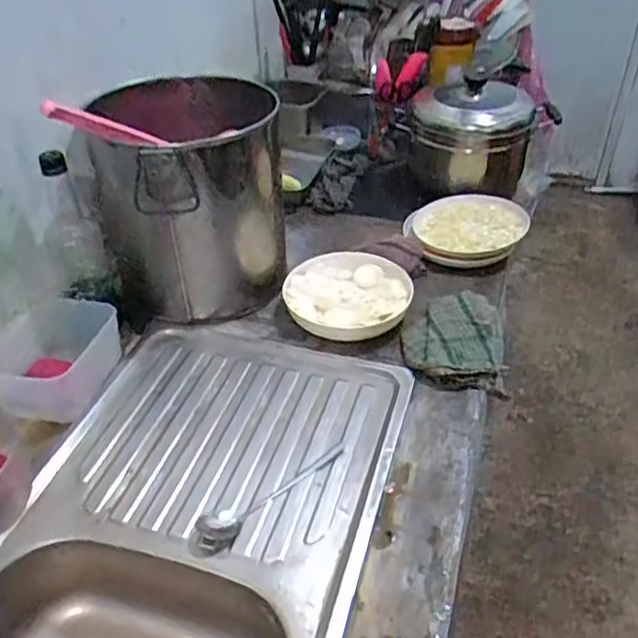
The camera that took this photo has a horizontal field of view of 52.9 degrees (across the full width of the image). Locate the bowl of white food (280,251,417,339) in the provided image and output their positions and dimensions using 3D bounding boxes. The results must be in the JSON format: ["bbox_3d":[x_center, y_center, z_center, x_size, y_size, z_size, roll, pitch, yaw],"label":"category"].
[{"bbox_3d":[0.043,-0.029,0.933,0.174,0.065,0.146,9,39,13],"label":"bowl of white food"}]

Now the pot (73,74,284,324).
[{"bbox_3d":[-0.179,-0.168,0.938,0.238,0.295,0.237,-1,38,1],"label":"pot"}]

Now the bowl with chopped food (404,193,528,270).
[{"bbox_3d":[0.237,-0.146,1.032,0.182,0.055,0.151,9,39,12],"label":"bowl with chopped food"}]

